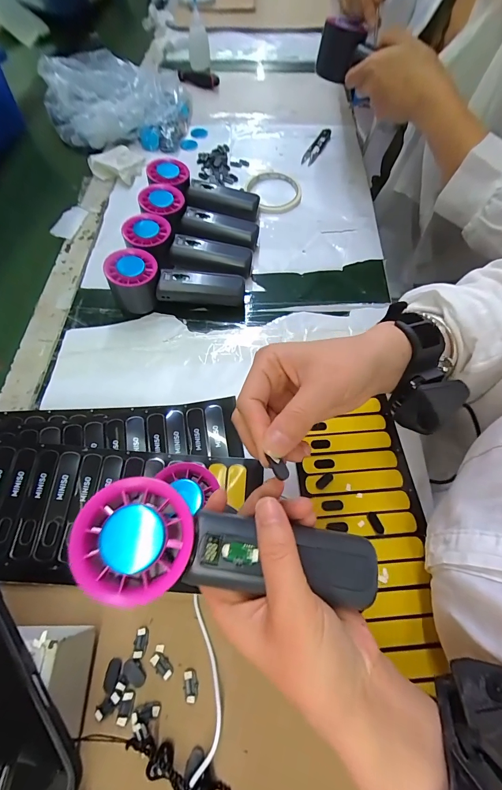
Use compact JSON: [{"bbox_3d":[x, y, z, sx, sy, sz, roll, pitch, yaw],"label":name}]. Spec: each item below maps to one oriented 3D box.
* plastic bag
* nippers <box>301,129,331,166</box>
[{"bbox_3d":[-0.233,-0.494,0.556,0.243,0.086,0.154,-4,62,-3],"label":"plastic bag"},{"bbox_3d":[0.114,-0.430,0.569,0.021,0.008,0.106,22,66,15],"label":"nippers"}]

